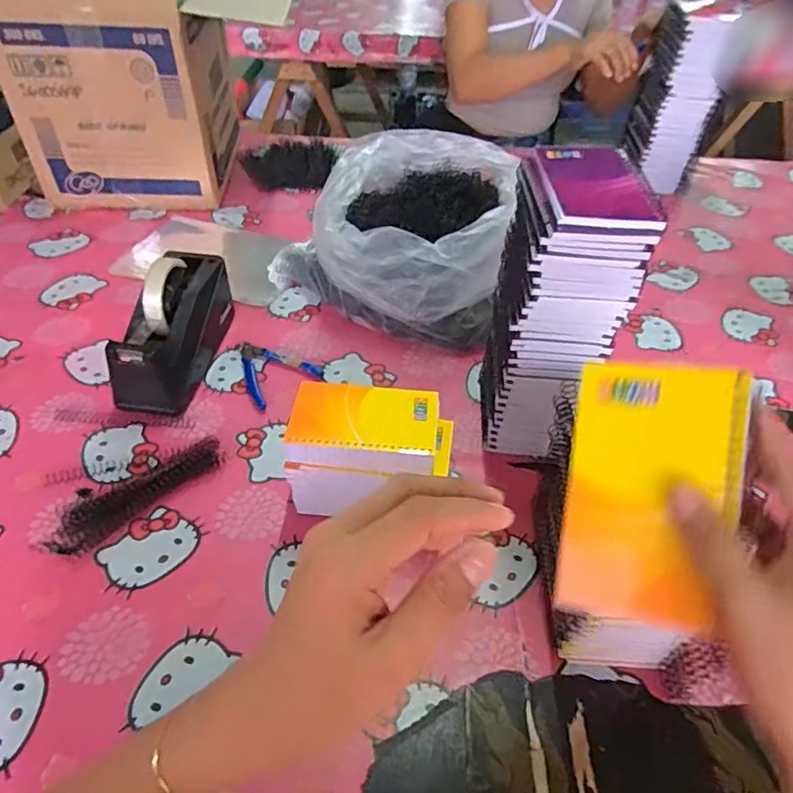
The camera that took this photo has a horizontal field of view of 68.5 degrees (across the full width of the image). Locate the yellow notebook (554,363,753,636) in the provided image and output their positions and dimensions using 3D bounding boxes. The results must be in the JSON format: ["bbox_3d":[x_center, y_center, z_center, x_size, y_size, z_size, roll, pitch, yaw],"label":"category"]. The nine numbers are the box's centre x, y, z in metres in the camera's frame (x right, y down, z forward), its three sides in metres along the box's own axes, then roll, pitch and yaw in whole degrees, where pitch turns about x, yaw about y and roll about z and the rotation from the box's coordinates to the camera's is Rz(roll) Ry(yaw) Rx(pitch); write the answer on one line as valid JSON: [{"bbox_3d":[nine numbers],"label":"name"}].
[{"bbox_3d":[0.129,0.049,0.300,0.079,0.009,0.130,6,85,33],"label":"yellow notebook"}]

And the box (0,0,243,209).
[{"bbox_3d":[-0.432,-0.533,0.933,0.281,0.395,0.249,2,44,-1],"label":"box"}]

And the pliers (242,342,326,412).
[{"bbox_3d":[-0.155,-0.034,0.703,0.089,0.007,0.106,-33,54,-31],"label":"pliers"}]

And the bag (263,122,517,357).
[{"bbox_3d":[0.012,-0.259,0.855,0.315,0.158,0.354,16,45,14],"label":"bag"}]

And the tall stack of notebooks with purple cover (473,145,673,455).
[{"bbox_3d":[0.151,-0.075,0.570,0.103,0.293,0.135,8,45,4],"label":"tall stack of notebooks with purple cover"}]

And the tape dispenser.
[{"bbox_3d":[-0.258,-0.082,0.671,0.076,0.114,0.203,5,44,3],"label":"tape dispenser"}]

